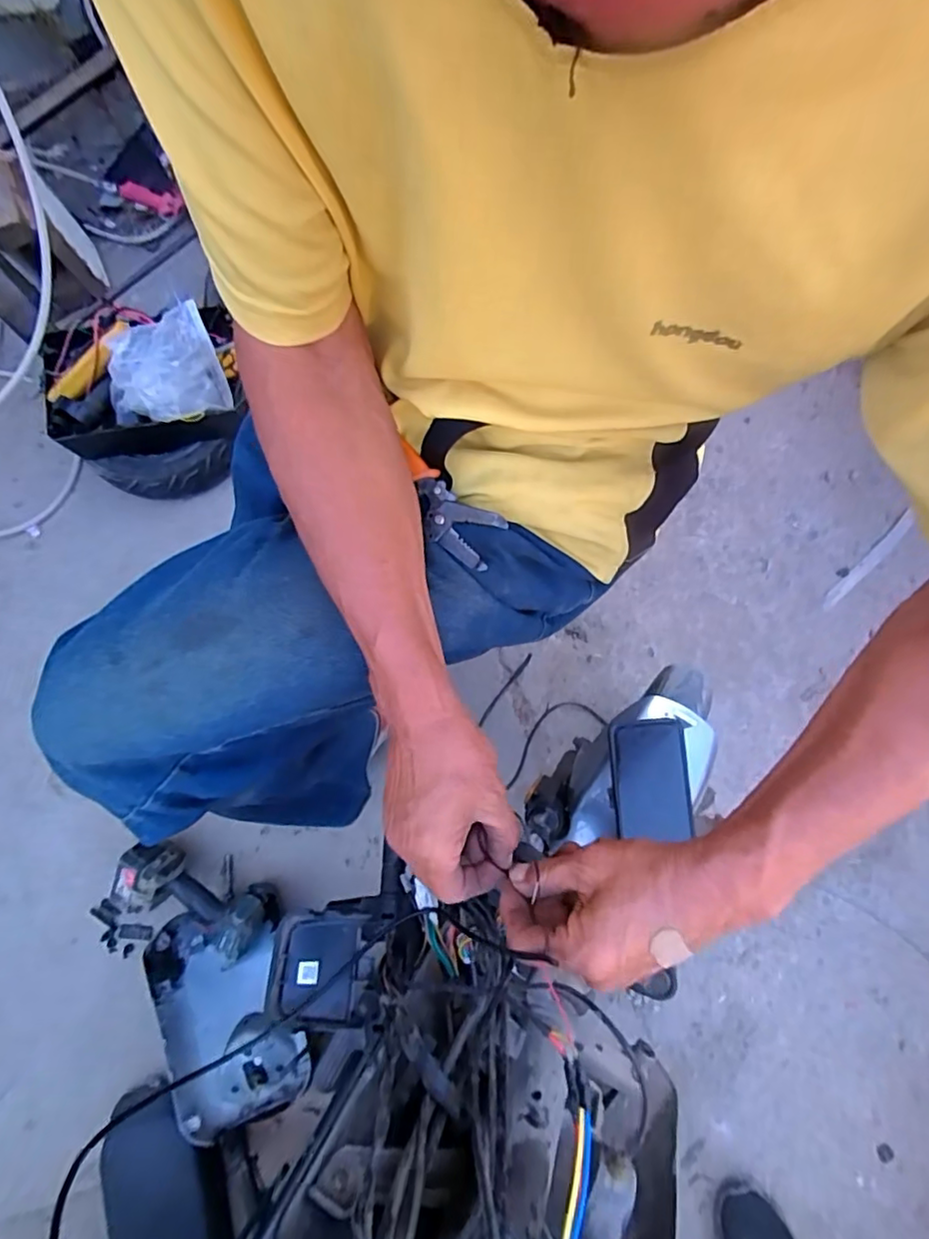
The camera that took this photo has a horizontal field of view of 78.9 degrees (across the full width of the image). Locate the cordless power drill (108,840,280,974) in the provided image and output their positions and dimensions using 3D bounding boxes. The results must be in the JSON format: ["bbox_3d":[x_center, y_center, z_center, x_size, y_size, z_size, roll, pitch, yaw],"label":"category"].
[{"bbox_3d":[-0.435,0.467,0.911,0.260,0.102,0.150,23,79,6],"label":"cordless power drill"}]

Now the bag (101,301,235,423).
[{"bbox_3d":[-0.490,-0.400,0.913,0.205,0.040,0.146,-12,118,7],"label":"bag"}]

